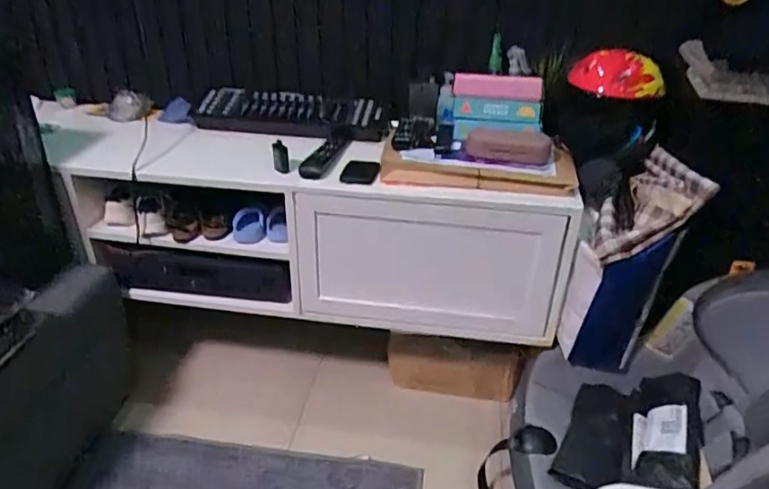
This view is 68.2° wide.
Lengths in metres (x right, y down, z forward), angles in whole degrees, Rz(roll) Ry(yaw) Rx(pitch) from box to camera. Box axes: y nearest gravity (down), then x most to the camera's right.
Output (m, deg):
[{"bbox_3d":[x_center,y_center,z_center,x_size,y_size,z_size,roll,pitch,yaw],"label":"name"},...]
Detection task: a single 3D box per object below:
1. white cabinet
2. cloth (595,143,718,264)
[{"bbox_3d":[-0.233,-0.059,1.330,1.260,0.364,0.273,6,32,8],"label":"white cabinet"},{"bbox_3d":[0.490,-0.080,1.085,0.176,0.138,0.199,5,32,5],"label":"cloth"}]

